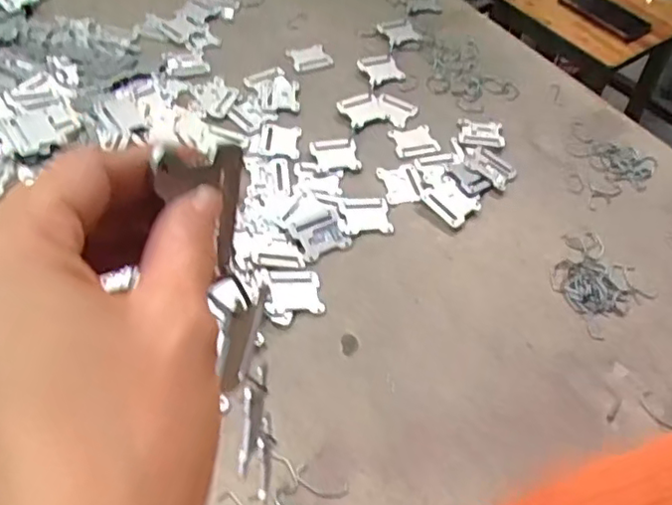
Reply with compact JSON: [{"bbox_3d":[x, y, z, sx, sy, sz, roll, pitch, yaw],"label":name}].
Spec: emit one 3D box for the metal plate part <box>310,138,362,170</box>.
[{"bbox_3d":[-0.001,-0.104,0.674,0.049,0.007,0.041,-6,53,-10],"label":"metal plate part"}]

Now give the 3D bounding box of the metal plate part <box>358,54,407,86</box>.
[{"bbox_3d":[0.054,-0.224,0.773,0.050,0.006,0.044,-16,61,-18],"label":"metal plate part"}]

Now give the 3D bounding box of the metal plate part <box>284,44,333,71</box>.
[{"bbox_3d":[-0.031,-0.238,0.768,0.049,0.006,0.038,-17,56,-18],"label":"metal plate part"}]

